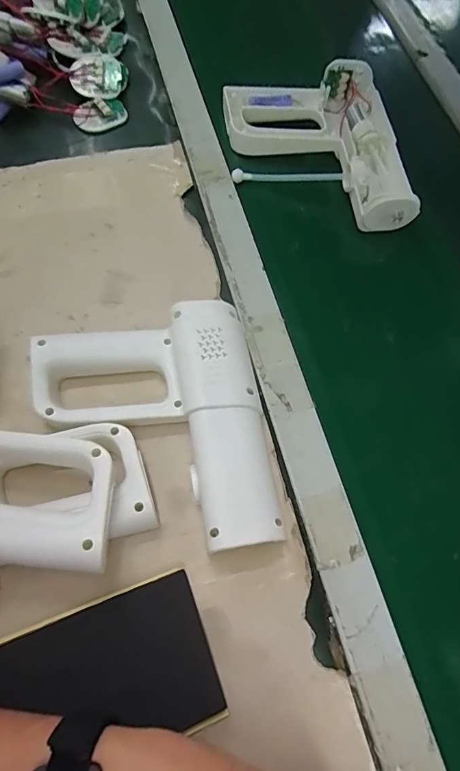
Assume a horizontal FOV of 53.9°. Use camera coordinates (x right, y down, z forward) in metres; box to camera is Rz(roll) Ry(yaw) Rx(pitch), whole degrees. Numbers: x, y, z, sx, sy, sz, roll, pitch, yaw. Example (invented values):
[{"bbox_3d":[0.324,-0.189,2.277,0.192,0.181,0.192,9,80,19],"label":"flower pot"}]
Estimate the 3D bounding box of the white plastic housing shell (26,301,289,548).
[{"bbox_3d":[-0.057,0.035,0.358,0.169,0.033,0.199,-13,68,-8],"label":"white plastic housing shell"}]

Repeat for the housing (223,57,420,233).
[{"bbox_3d":[0.093,-0.261,0.492,0.171,0.037,0.205,-9,68,-7],"label":"housing"}]

